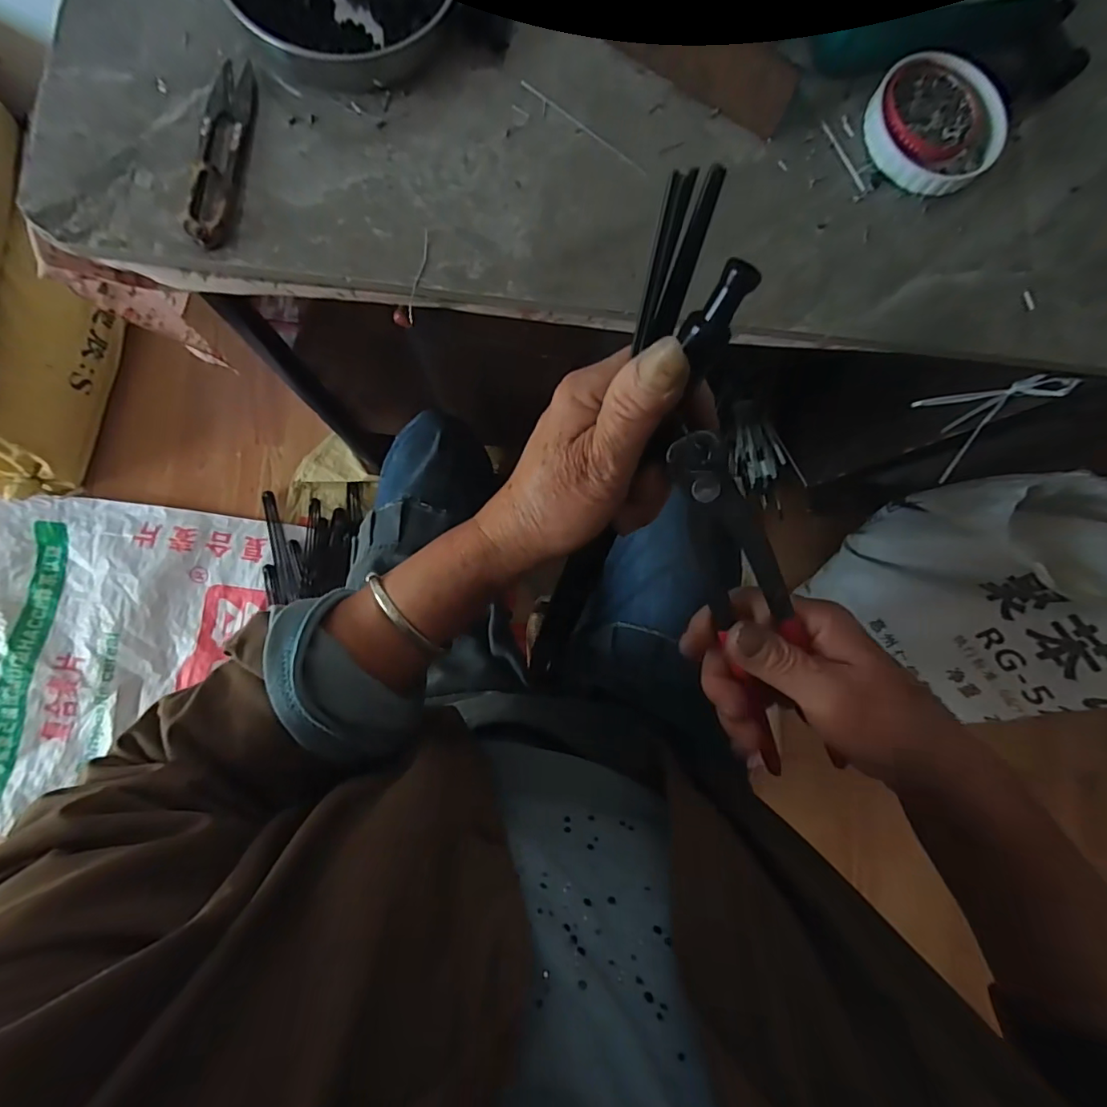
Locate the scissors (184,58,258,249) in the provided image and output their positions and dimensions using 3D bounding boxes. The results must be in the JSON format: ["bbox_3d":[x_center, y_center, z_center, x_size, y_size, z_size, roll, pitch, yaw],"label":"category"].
[{"bbox_3d":[-0.194,-0.235,0.306,0.026,0.008,0.118,8,84,-4],"label":"scissors"}]

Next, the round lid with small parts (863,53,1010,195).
[{"bbox_3d":[0.254,-0.285,0.348,0.088,0.013,0.092,1,84,-5],"label":"round lid with small parts"}]

